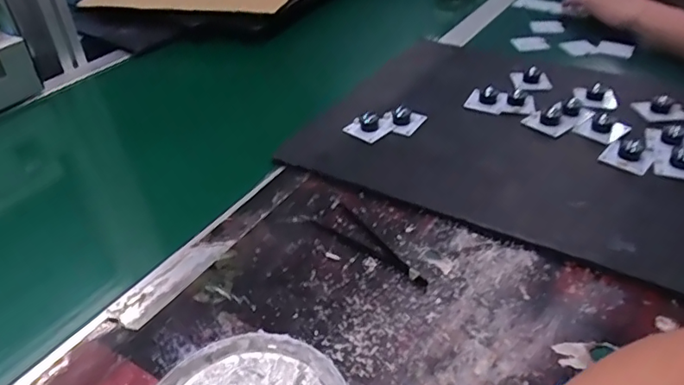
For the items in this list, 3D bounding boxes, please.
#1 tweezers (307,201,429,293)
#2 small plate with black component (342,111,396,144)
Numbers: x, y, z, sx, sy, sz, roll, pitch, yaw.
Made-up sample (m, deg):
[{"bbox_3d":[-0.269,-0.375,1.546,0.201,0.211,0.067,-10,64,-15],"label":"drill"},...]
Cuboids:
[{"bbox_3d":[0.028,0.041,0.450,0.121,0.006,0.033,28,47,34],"label":"tweezers"},{"bbox_3d":[0.031,-0.077,0.590,0.047,0.024,0.036,-29,45,-31],"label":"small plate with black component"}]

